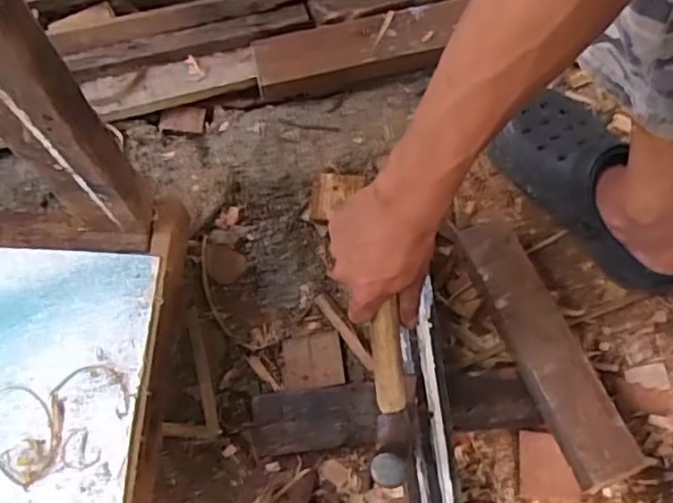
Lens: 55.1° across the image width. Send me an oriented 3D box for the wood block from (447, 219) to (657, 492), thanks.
[{"bbox_3d":[0.201,0.088,0.648,0.067,0.045,0.288,-19,60,-5],"label":"wood block"}]

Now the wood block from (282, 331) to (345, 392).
[{"bbox_3d":[-0.026,0.121,0.710,0.064,0.013,0.059,-6,71,-1],"label":"wood block"}]

